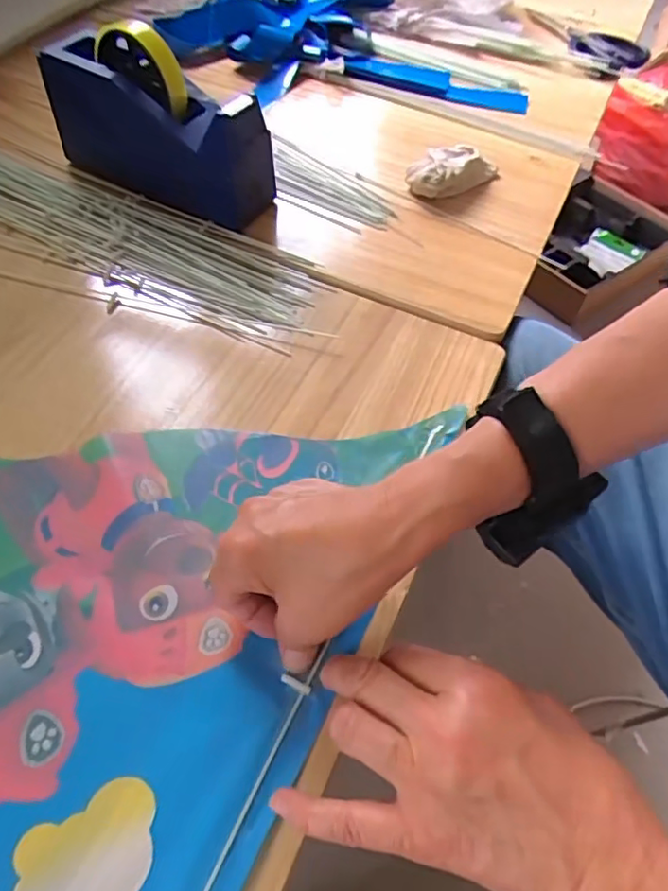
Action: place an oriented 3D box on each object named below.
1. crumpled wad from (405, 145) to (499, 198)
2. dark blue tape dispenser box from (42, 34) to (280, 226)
[{"bbox_3d":[0.115,-0.267,0.577,0.094,0.028,0.042,-31,62,-22],"label":"crumpled wad"},{"bbox_3d":[-0.156,-0.278,0.526,0.208,0.104,0.058,25,58,14],"label":"dark blue tape dispenser box"}]

